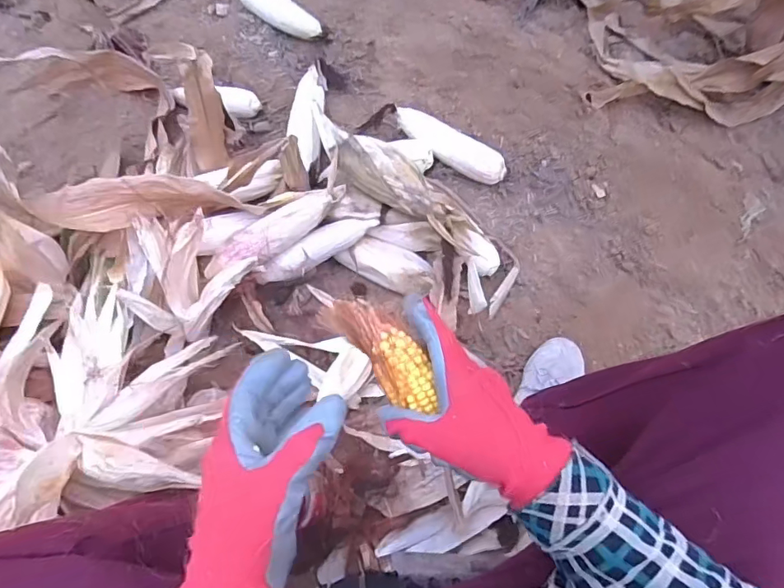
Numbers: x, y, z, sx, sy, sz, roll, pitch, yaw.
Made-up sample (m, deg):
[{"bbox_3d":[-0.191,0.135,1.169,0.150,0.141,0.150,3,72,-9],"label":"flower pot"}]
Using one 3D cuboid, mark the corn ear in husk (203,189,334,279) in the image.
[{"bbox_3d":[-0.186,-0.087,0.746,0.217,0.050,0.063,-34,73,-11],"label":"corn ear in husk"}]

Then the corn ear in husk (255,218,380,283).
[{"bbox_3d":[-0.117,-0.067,0.776,0.197,0.049,0.040,-28,72,-9],"label":"corn ear in husk"}]

